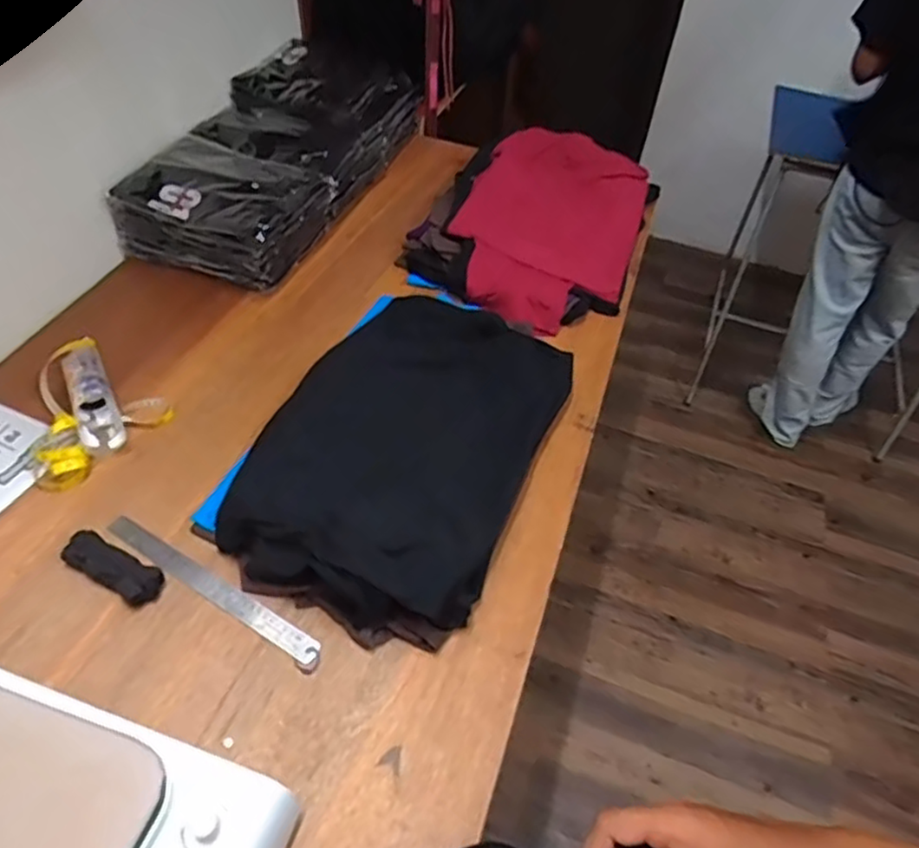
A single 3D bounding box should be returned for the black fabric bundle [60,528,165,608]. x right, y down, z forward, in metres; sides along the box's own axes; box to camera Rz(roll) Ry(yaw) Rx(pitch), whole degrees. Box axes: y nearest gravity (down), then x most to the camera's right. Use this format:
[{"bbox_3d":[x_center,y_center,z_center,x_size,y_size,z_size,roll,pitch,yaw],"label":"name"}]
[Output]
[{"bbox_3d":[-0.417,0.171,0.805,0.128,0.031,0.047,24,51,16],"label":"black fabric bundle"}]

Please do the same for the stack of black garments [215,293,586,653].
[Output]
[{"bbox_3d":[-0.067,0.013,0.937,0.341,0.095,0.555,20,50,13],"label":"stack of black garments"}]

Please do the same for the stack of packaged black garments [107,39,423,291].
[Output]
[{"bbox_3d":[-0.337,-0.568,1.371,0.317,0.165,0.733,18,50,11],"label":"stack of packaged black garments"}]

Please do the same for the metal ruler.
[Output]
[{"bbox_3d":[-0.304,0.197,0.816,0.323,0.005,0.030,27,51,18],"label":"metal ruler"}]

